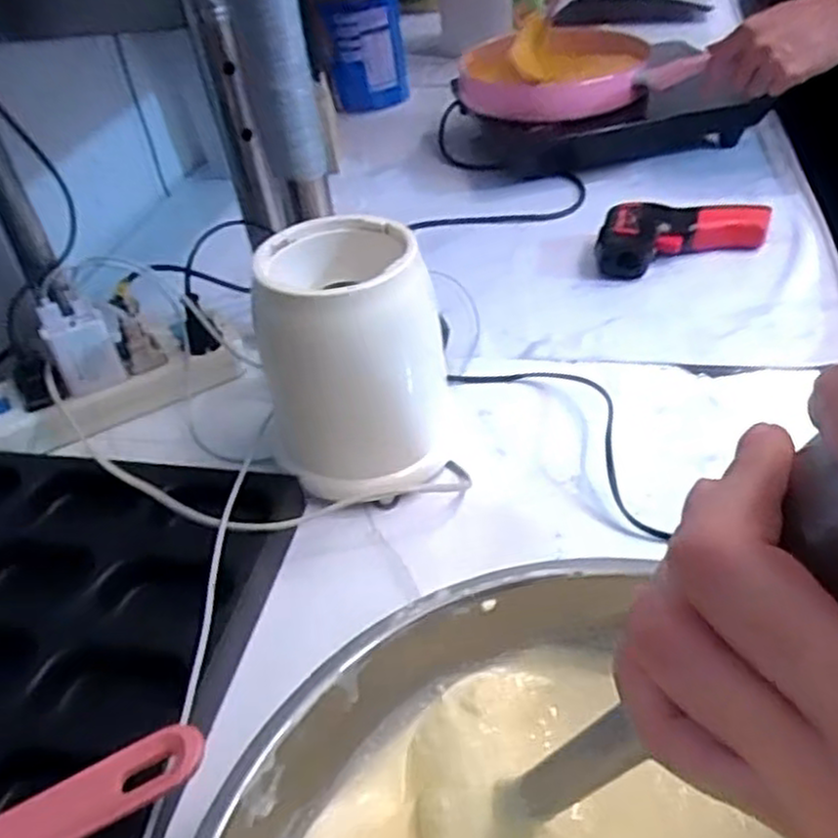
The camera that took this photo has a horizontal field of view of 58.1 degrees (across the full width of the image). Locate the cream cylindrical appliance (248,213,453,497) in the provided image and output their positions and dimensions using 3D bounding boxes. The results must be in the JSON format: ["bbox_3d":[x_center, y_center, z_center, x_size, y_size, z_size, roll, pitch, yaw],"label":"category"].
[{"bbox_3d":[-0.039,-0.035,0.526,0.111,0.172,0.112,-8,40,-2],"label":"cream cylindrical appliance"}]

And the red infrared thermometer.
[{"bbox_3d":[0.258,-0.188,0.757,0.179,0.050,0.067,-13,41,-8],"label":"red infrared thermometer"}]

